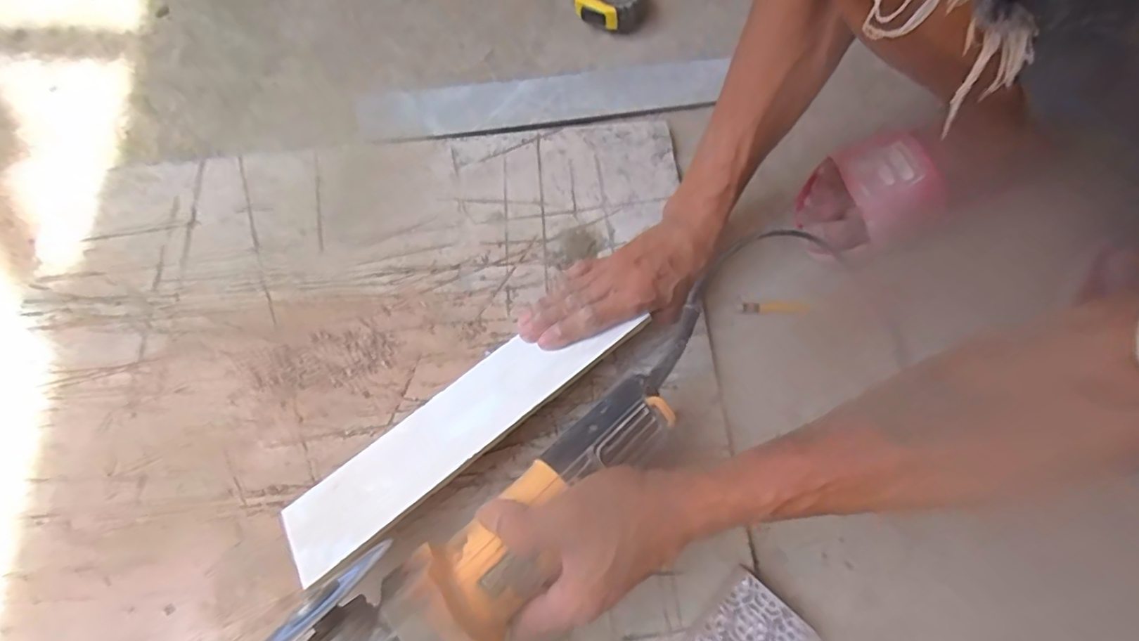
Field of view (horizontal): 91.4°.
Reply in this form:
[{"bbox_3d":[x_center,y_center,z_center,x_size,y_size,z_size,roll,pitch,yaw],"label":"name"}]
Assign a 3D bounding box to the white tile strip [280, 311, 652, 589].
[{"bbox_3d":[-0.079,0.071,0.410,0.279,0.006,0.072,-37,47,-14],"label":"white tile strip"}]

